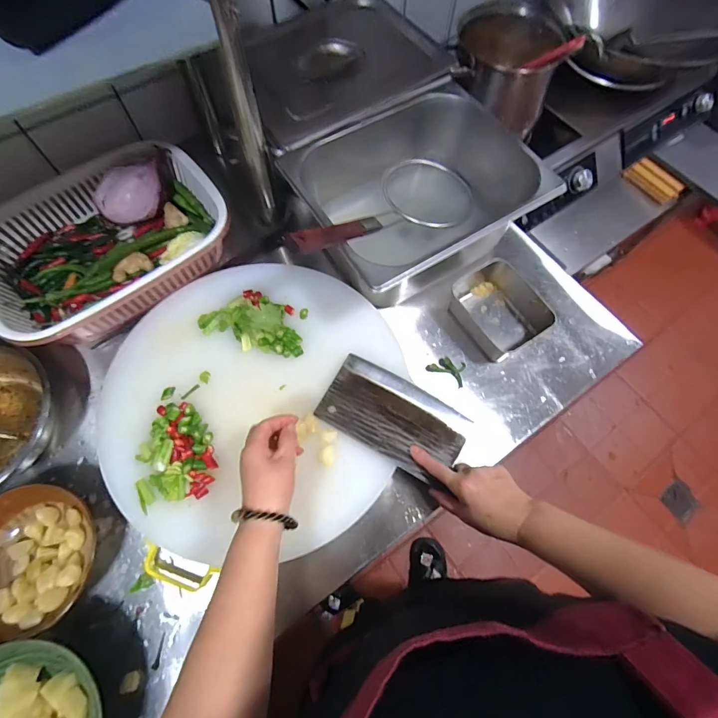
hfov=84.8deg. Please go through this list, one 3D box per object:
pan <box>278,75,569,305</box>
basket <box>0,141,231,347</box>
[{"bbox_3d":[0.079,-0.242,0.599,0.313,0.128,0.268,-29,71,-12],"label":"pan"},{"bbox_3d":[-0.390,-0.179,0.604,0.348,0.094,0.234,-39,73,-15],"label":"basket"}]

